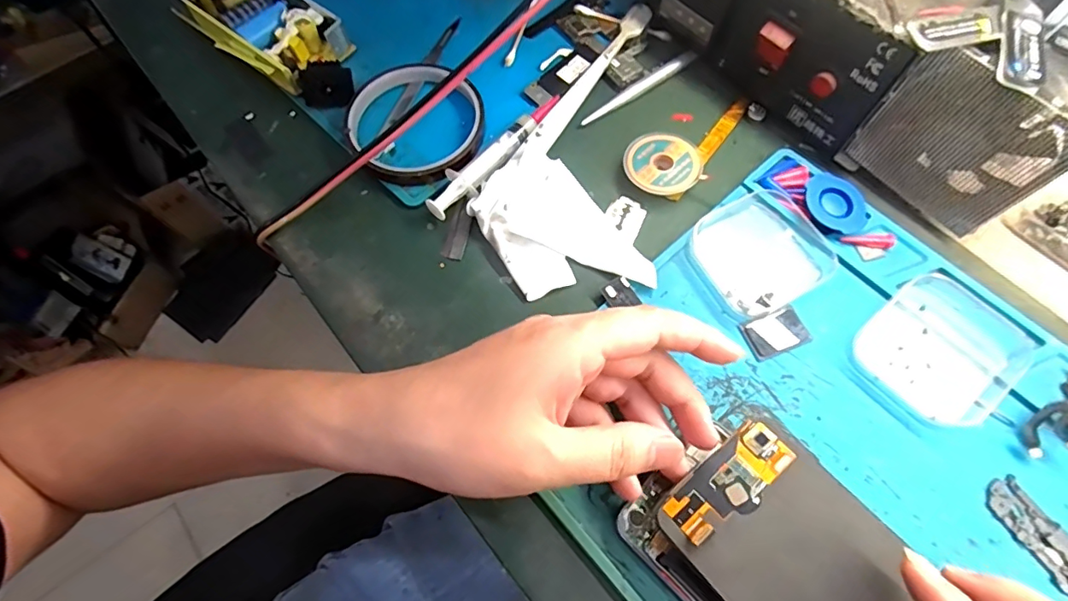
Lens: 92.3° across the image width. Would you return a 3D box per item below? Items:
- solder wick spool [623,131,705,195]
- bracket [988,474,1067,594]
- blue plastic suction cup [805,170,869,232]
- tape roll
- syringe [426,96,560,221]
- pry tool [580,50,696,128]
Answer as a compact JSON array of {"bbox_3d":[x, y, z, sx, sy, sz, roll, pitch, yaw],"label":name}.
[{"bbox_3d":[0.077,-0.081,0.310,0.045,0.011,0.040,-9,68,0],"label":"solder wick spool"},{"bbox_3d":[0.232,0.111,0.226,0.021,0.004,0.064,-29,69,-9],"label":"bracket"},{"bbox_3d":[0.170,-0.055,0.291,0.032,0.010,0.038,-32,70,-10],"label":"blue plastic suction cup"},{"bbox_3d":[-0.074,-0.113,0.319,0.081,0.019,0.090,-32,70,-10],"label":"tape roll"},{"bbox_3d":[-0.024,-0.092,0.313,0.020,0.011,0.109,38,75,16],"label":"syringe"},{"bbox_3d":[0.069,-0.139,0.337,0.092,0.004,0.009,-36,70,-11],"label":"pry tool"}]

